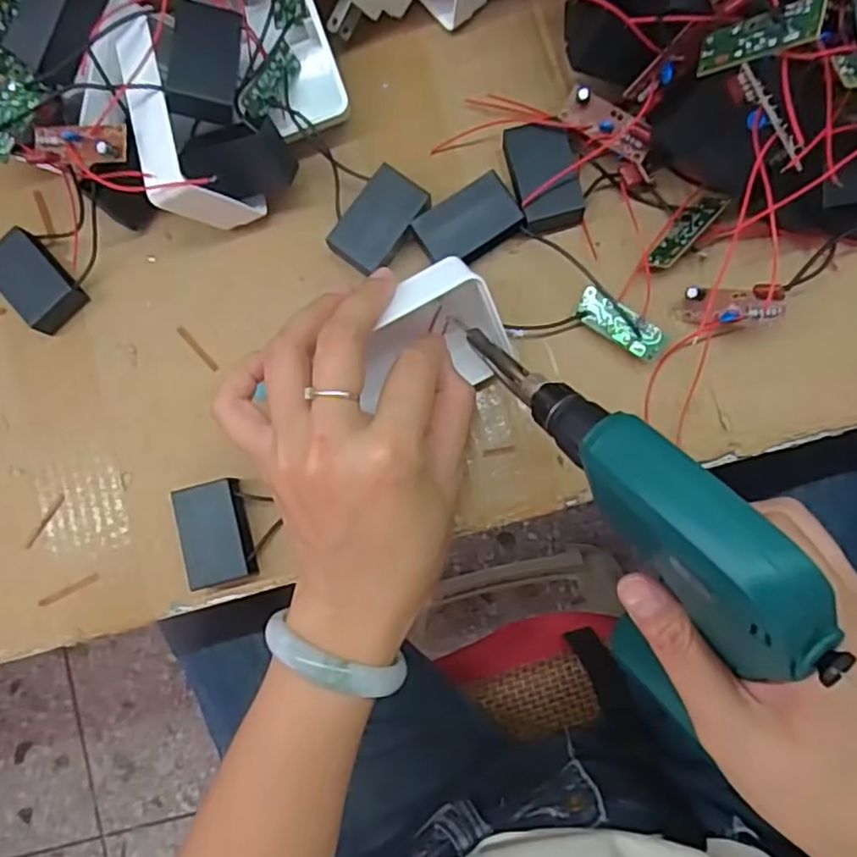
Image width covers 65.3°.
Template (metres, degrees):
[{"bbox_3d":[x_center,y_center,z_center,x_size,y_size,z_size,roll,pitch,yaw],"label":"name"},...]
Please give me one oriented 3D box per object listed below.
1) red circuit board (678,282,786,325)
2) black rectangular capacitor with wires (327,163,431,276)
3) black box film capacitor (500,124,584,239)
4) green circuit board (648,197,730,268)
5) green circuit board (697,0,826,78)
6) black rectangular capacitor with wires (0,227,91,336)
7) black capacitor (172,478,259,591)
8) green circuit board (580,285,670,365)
[{"bbox_3d":[0.138,-0.057,0.305,0.044,0.005,0.018,8,89,45],"label":"red circuit board"},{"bbox_3d":[-0.023,-0.100,0.329,0.030,0.016,0.049,35,89,7],"label":"black rectangular capacitor with wires"},{"bbox_3d":[0.056,-0.123,0.324,0.030,0.021,0.049,-13,84,4],"label":"black box film capacitor"},{"bbox_3d":[0.121,-0.092,0.312,0.045,0.004,0.015,-47,47,-7],"label":"green circuit board"},{"bbox_3d":[0.119,-0.142,0.241,0.005,0.045,0.016,21,86,-36],"label":"green circuit board"},{"bbox_3d":[-0.202,-0.076,0.344,0.048,0.018,0.032,44,90,7],"label":"black rectangular capacitor with wires"},{"bbox_3d":[-0.101,0.050,0.322,0.031,0.017,0.047,-14,84,4],"label":"black capacitor"},{"bbox_3d":[0.091,-0.048,0.316,0.045,0.015,0.018,33,88,7],"label":"green circuit board"}]

